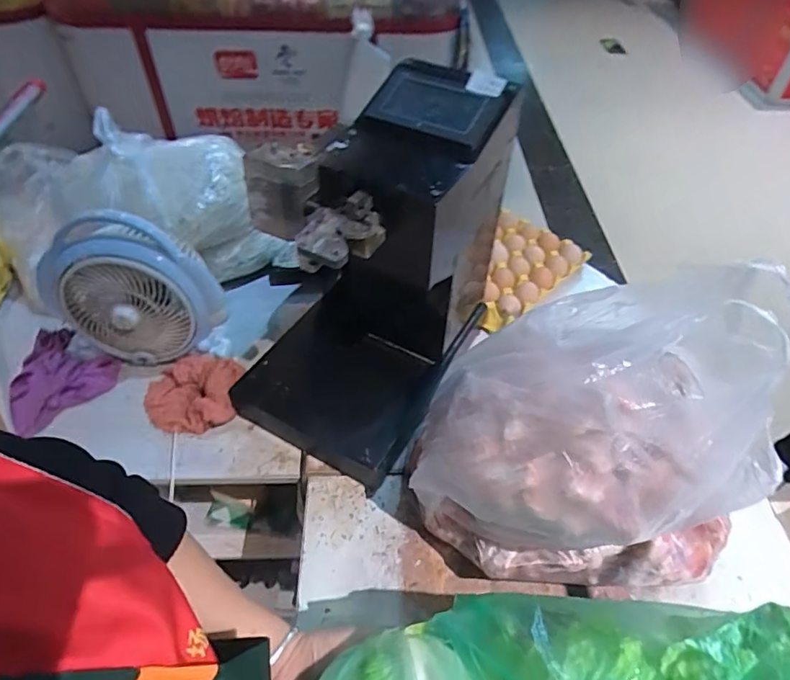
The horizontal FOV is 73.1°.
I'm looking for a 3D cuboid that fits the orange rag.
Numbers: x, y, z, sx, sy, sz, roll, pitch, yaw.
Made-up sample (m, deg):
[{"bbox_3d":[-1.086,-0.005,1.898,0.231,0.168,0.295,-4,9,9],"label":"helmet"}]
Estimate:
[{"bbox_3d":[-0.312,0.078,0.805,0.148,0.066,0.119,2,47,0],"label":"orange rag"}]

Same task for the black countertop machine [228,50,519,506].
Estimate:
[{"bbox_3d":[-0.030,-0.090,0.720,0.255,0.450,0.354,23,51,18],"label":"black countertop machine"}]

